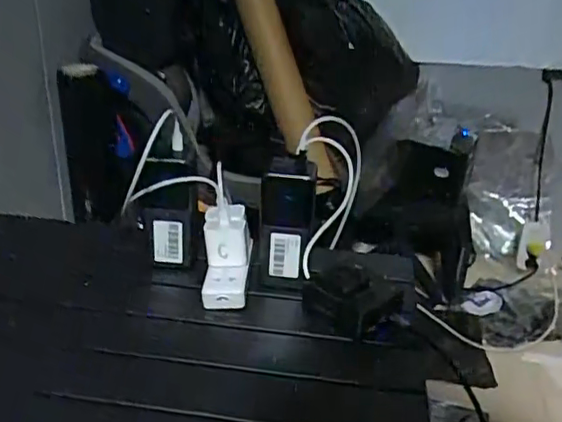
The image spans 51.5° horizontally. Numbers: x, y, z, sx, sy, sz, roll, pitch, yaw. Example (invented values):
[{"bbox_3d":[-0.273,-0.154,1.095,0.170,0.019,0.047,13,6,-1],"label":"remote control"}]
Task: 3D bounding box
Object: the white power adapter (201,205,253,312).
[{"bbox_3d":[-0.056,0.045,0.602,0.047,0.032,0.111,2,68,-5],"label":"white power adapter"}]

